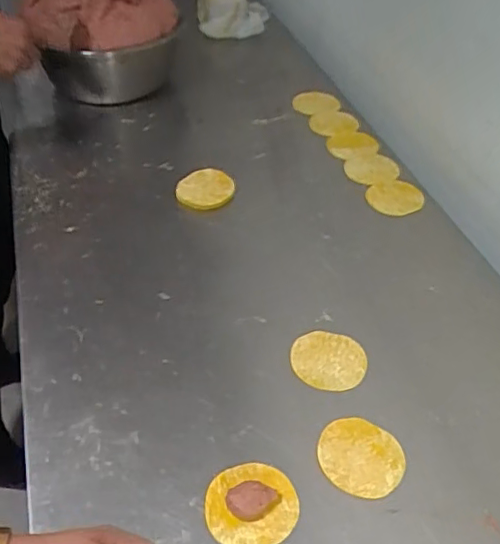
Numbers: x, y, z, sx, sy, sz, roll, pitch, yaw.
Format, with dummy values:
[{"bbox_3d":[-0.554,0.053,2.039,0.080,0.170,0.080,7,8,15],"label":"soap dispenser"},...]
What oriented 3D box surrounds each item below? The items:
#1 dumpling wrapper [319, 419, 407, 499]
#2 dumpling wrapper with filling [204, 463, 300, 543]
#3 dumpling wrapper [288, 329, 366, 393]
[{"bbox_3d":[0.111,0.185,0.572,0.083,0.004,0.075,27,53,20],"label":"dumpling wrapper"},{"bbox_3d":[0.001,0.211,0.529,0.084,0.026,0.076,-6,44,-6],"label":"dumpling wrapper with filling"},{"bbox_3d":[0.090,0.101,0.656,0.084,0.004,0.073,14,53,10],"label":"dumpling wrapper"}]

